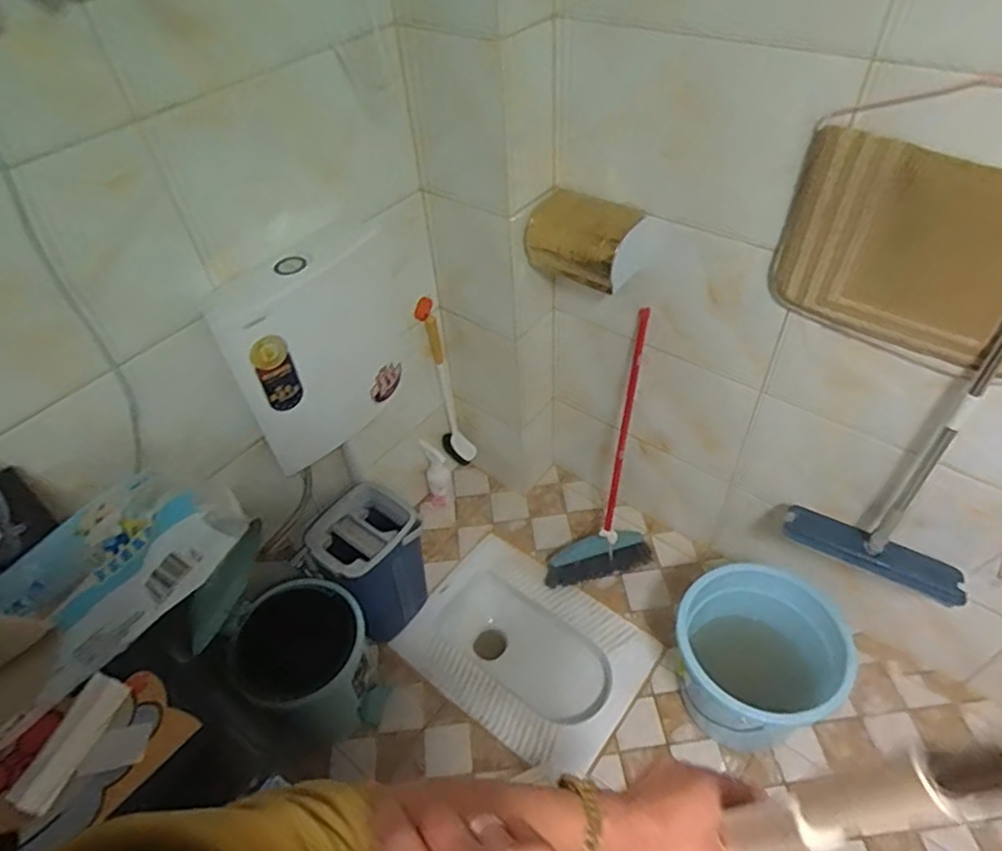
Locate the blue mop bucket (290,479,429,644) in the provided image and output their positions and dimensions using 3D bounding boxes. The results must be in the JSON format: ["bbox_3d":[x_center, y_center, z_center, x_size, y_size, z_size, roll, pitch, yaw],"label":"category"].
[{"bbox_3d":[-0.303,0.358,1.503,0.230,0.385,0.227,29,55,28],"label":"blue mop bucket"}]

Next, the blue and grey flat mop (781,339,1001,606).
[{"bbox_3d":[0.716,-0.076,0.906,0.295,0.978,0.131,34,58,31],"label":"blue and grey flat mop"}]

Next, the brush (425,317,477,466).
[{"bbox_3d":[-0.129,-0.066,1.668,0.086,0.480,0.119,-9,47,-4],"label":"brush"}]

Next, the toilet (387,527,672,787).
[{"bbox_3d":[0.057,0.597,1.606,0.569,0.177,0.412,30,56,28],"label":"toilet"}]

